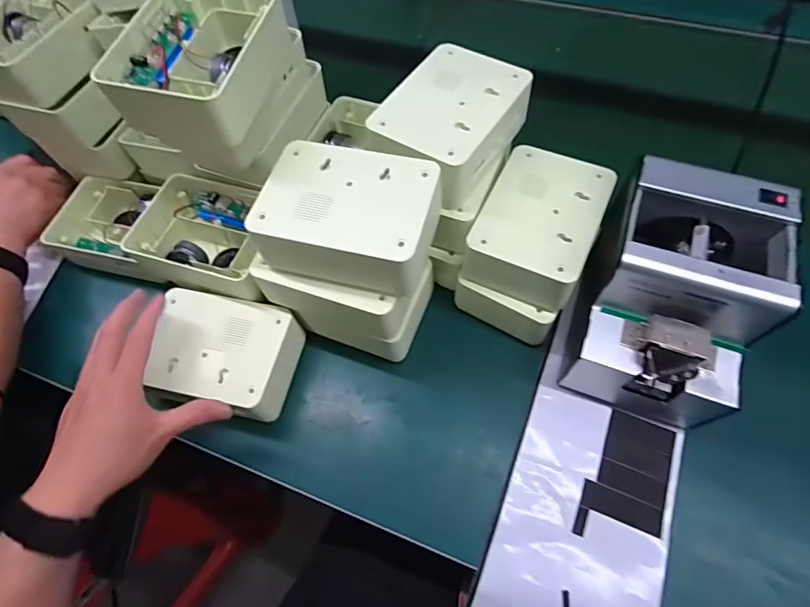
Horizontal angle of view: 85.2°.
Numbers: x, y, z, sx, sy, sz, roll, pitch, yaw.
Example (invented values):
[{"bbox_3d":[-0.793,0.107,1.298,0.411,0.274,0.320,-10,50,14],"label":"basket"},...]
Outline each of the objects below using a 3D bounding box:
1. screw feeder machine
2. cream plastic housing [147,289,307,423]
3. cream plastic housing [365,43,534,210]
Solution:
[{"bbox_3d":[0.237,-0.004,0.400,0.120,0.154,0.170,17,64,13],"label":"screw feeder machine"},{"bbox_3d":[-0.177,0.054,0.440,0.130,0.053,0.109,7,63,6],"label":"cream plastic housing"},{"bbox_3d":[0.042,-0.168,0.423,0.106,0.059,0.150,28,67,17],"label":"cream plastic housing"}]

